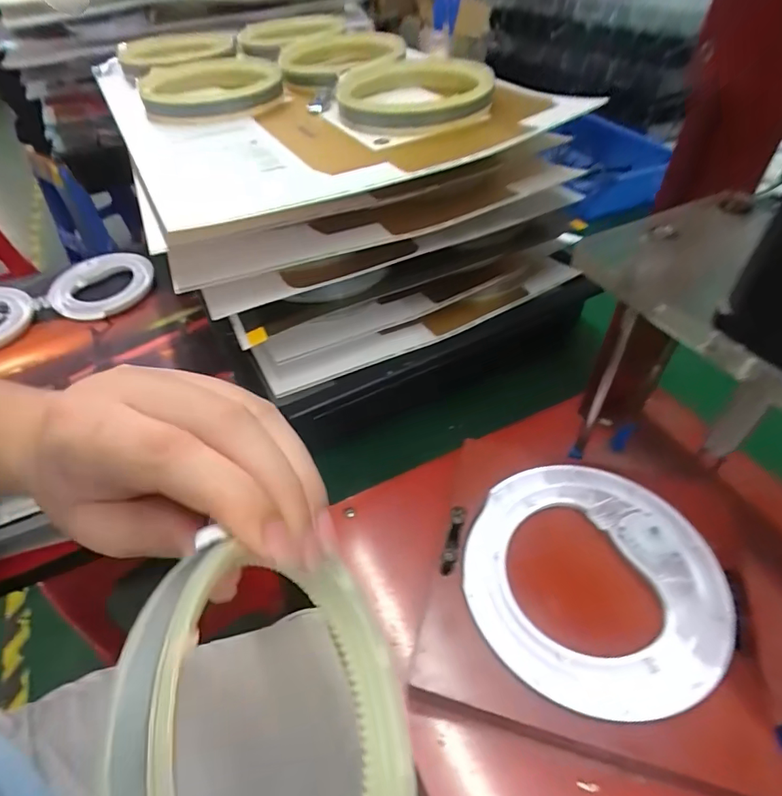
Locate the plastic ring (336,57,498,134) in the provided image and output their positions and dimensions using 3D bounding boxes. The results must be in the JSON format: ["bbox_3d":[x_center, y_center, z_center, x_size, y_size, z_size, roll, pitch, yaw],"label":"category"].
[{"bbox_3d":[0.019,-0.247,0.379,0.121,0.022,0.142,-7,47,-3],"label":"plastic ring"}]

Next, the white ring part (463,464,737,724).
[{"bbox_3d":[0.109,0.094,0.259,0.132,0.009,0.132,-2,47,4],"label":"white ring part"}]

